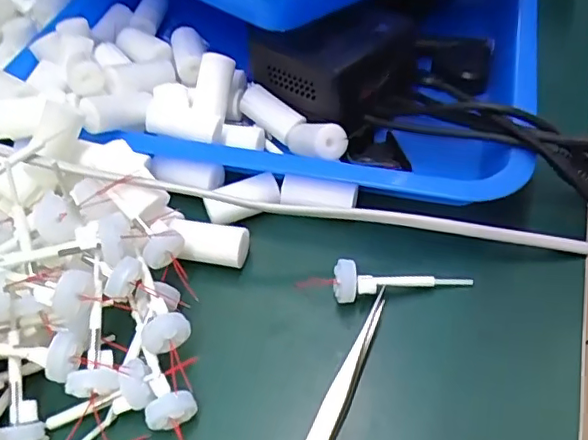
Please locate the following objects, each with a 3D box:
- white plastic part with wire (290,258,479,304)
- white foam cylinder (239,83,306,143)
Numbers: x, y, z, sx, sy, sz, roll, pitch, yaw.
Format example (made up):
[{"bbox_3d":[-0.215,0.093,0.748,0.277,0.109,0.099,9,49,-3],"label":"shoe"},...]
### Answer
[{"bbox_3d":[0.044,0.032,0.283,0.085,0.019,0.016,1,49,2],"label":"white plastic part with wire"},{"bbox_3d":[-0.015,-0.066,0.356,0.042,0.015,0.017,33,57,26],"label":"white foam cylinder"}]

